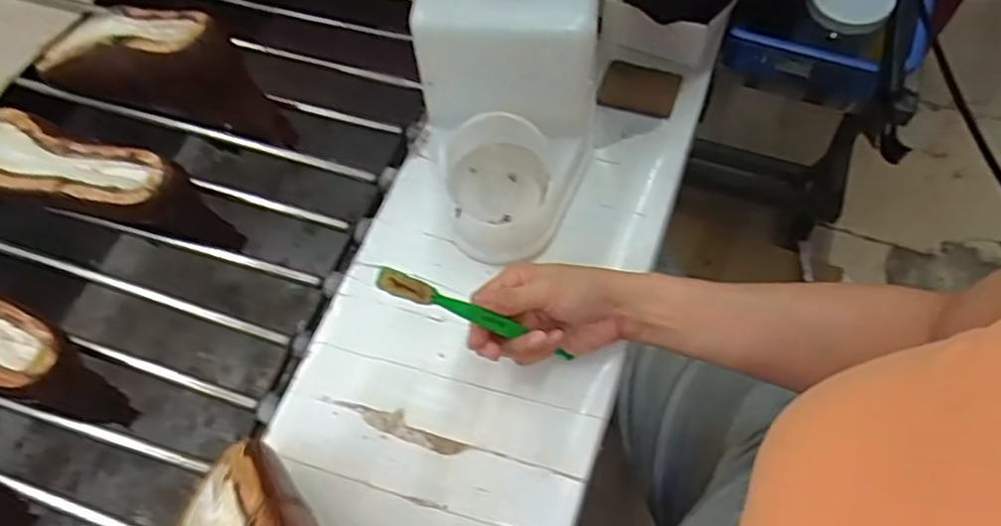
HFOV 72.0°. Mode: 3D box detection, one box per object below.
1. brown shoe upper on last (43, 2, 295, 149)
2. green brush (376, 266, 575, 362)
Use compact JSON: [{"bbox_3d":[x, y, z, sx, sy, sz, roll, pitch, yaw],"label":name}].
[{"bbox_3d":[-0.328,-0.195,0.674,0.254,0.116,0.073,13,66,8],"label":"brown shoe upper on last"},{"bbox_3d":[-0.011,0.040,0.473,0.167,0.017,0.015,27,59,-34],"label":"green brush"}]

